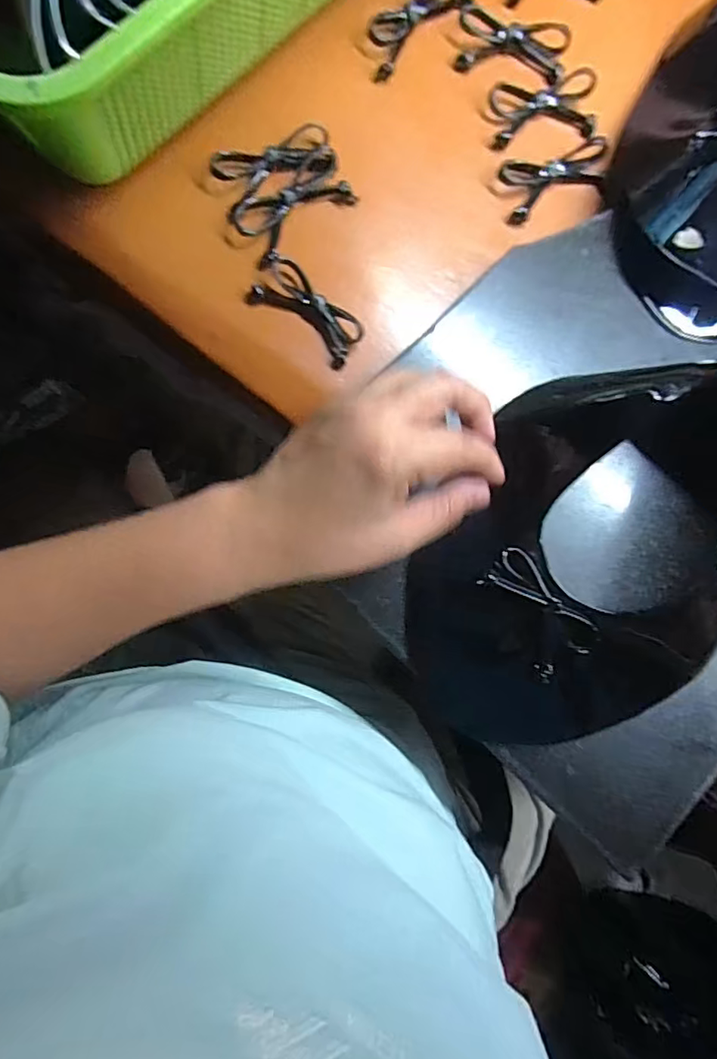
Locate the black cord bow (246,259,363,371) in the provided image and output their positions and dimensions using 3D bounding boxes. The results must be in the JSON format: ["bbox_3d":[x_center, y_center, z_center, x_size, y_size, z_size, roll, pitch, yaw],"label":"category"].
[{"bbox_3d":[-0.032,-0.135,0.351,0.071,0.010,0.034,42,82,-2],"label":"black cord bow"}]

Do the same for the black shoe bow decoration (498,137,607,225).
[{"bbox_3d":[0.131,-0.232,0.375,0.072,0.015,0.036,-17,87,-8],"label":"black shoe bow decoration"}]

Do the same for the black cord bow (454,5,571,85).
[{"bbox_3d":[0.104,-0.324,0.380,0.073,0.016,0.035,9,84,-6],"label":"black cord bow"}]

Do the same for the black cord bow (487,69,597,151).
[{"bbox_3d":[0.124,-0.283,0.378,0.070,0.017,0.040,-6,86,-7],"label":"black cord bow"}]

